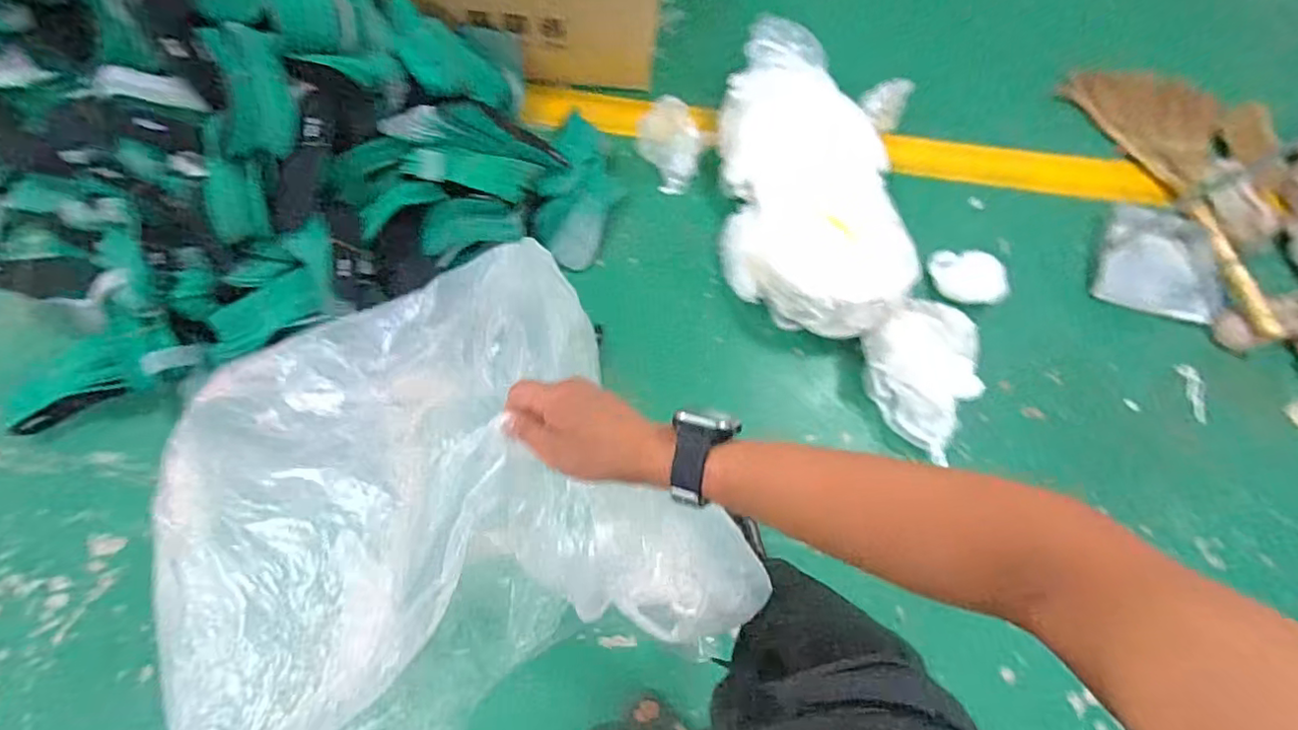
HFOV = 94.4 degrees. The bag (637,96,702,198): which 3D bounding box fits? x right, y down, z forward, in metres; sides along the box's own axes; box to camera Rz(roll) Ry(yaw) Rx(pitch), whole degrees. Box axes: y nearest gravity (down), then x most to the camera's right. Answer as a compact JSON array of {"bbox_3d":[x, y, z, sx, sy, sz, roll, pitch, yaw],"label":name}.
[{"bbox_3d":[0.061,-0.579,1.558,0.135,0.149,0.173,-30,74,-14],"label":"bag"}]

